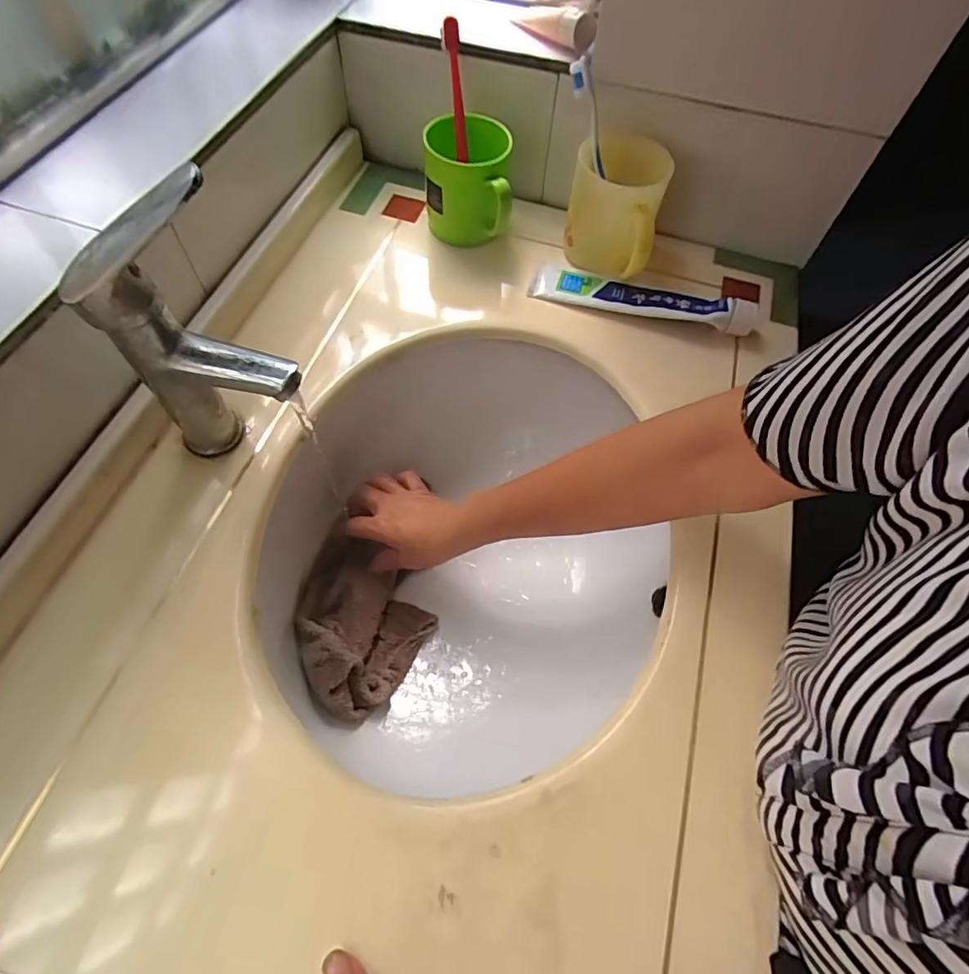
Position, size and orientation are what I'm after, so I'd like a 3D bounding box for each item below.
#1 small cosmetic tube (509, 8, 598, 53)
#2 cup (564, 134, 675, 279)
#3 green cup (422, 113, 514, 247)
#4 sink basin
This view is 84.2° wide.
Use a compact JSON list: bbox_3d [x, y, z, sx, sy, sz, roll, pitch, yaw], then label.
[{"bbox_3d":[0.066,-0.441,0.507,0.083,0.028,0.024,40,67,18],"label":"small cosmetic tube"},{"bbox_3d":[0.126,-0.273,0.534,0.085,0.104,0.105,12,62,2],"label":"cup"},{"bbox_3d":[-0.016,-0.304,0.546,0.085,0.092,0.096,1,62,-4],"label":"green cup"},{"bbox_3d":[-0.004,0.074,0.507,0.341,0.161,0.381,-4,61,-4],"label":"sink basin"}]

